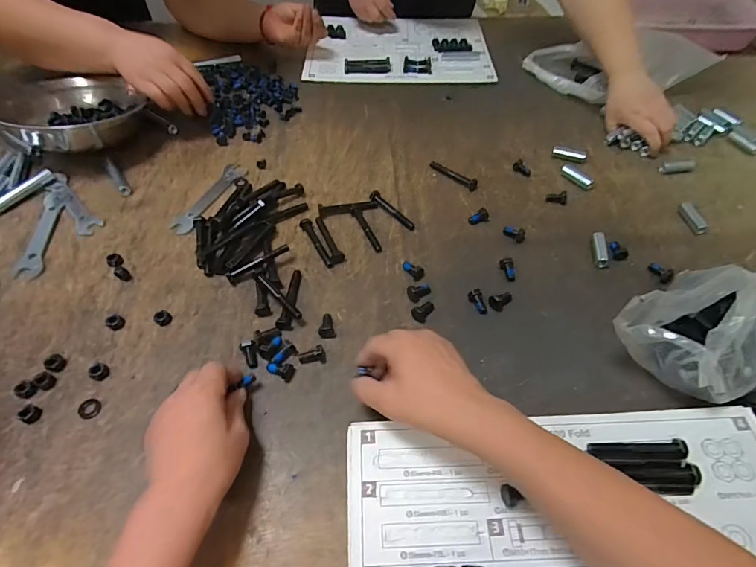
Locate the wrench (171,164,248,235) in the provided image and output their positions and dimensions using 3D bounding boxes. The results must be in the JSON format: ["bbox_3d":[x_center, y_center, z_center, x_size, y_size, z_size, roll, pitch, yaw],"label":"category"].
[{"bbox_3d":[-0.234,-0.122,0.602,0.035,0.004,0.154,14,54,11],"label":"wrench"}]

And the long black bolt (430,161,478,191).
[{"bbox_3d":[0.113,-0.161,0.634,0.080,0.013,0.014,38,62,25],"label":"long black bolt"}]

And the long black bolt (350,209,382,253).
[{"bbox_3d":[-0.016,-0.071,0.561,0.014,0.009,0.082,-17,55,-12],"label":"long black bolt"}]

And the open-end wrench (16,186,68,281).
[{"bbox_3d":[-0.434,-0.071,0.558,0.030,0.006,0.167,-10,54,-7],"label":"open-end wrench"}]

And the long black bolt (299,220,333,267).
[{"bbox_3d":[-0.079,-0.052,0.545,0.015,0.008,0.086,-21,56,-15],"label":"long black bolt"}]

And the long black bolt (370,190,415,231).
[{"bbox_3d":[0.020,-0.100,0.581,0.019,0.015,0.080,-33,57,-23],"label":"long black bolt"}]

